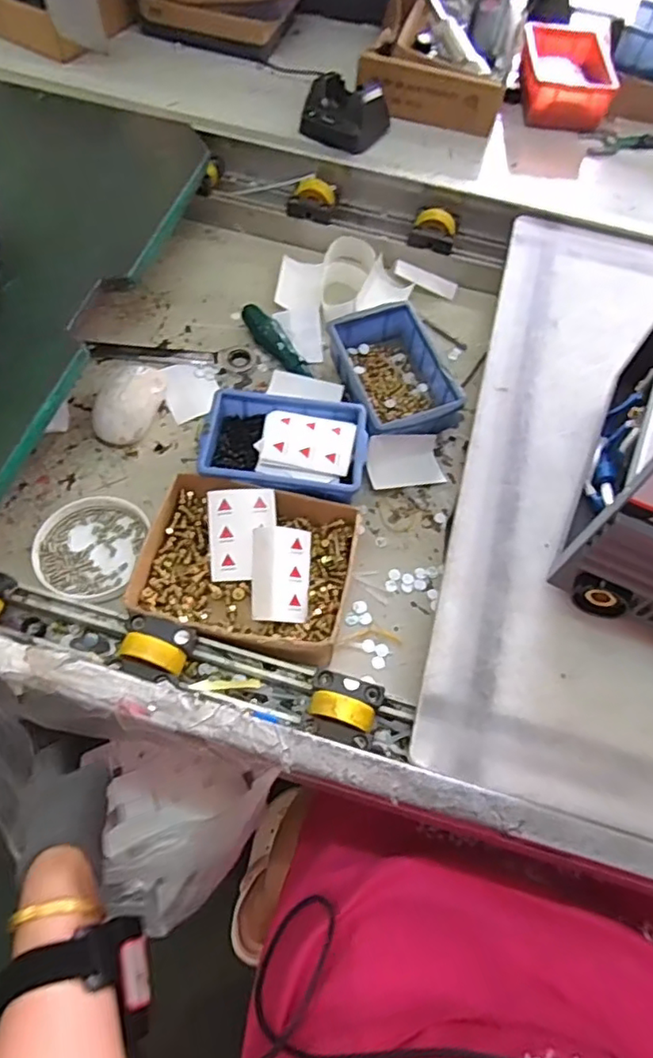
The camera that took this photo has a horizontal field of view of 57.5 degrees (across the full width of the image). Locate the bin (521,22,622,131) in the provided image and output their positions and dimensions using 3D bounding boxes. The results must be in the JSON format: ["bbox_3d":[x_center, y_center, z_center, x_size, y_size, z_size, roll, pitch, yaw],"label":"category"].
[{"bbox_3d":[0.295,-0.562,0.742,0.107,0.050,0.151,9,62,1],"label":"bin"}]

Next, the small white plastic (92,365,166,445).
[{"bbox_3d":[-0.196,-0.127,0.585,0.052,0.028,0.089,12,63,3],"label":"small white plastic"}]

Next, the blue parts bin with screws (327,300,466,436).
[{"bbox_3d":[0.065,-0.159,0.603,0.101,0.049,0.142,-18,65,-12],"label":"blue parts bin with screws"}]

